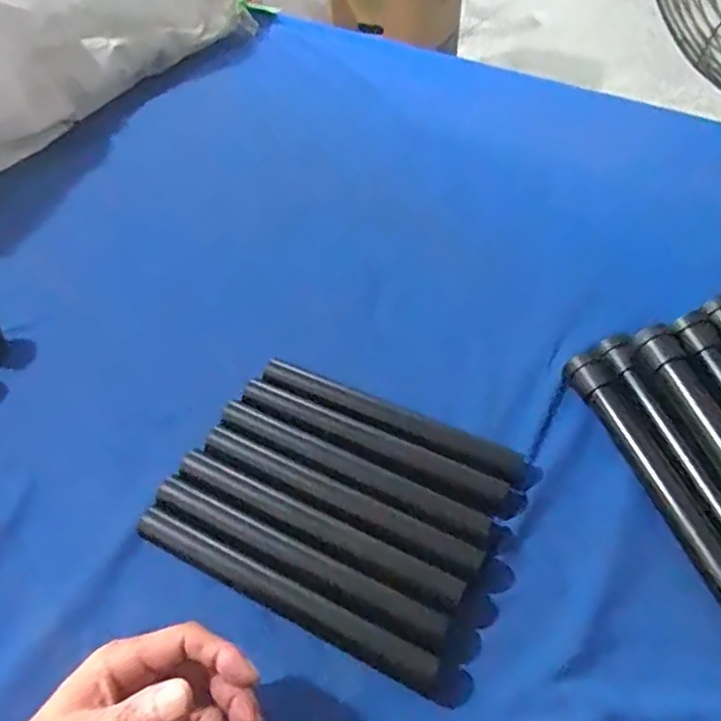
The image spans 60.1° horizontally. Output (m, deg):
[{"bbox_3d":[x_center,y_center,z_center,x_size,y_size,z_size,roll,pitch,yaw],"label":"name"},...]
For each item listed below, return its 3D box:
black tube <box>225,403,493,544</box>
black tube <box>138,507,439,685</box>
[{"bbox_3d":[-0.007,0.081,0.468,0.216,0.019,0.023,20,53,16],"label":"black tube"},{"bbox_3d":[-0.052,0.151,0.411,0.214,0.018,0.020,20,52,16],"label":"black tube"}]

